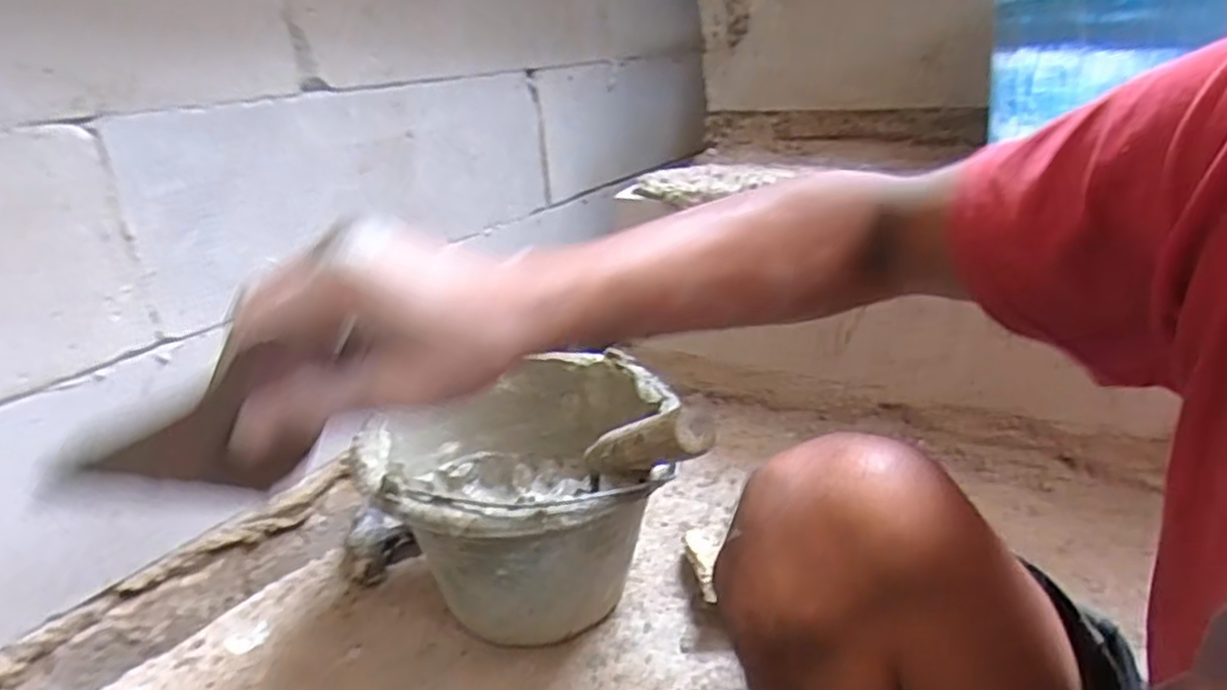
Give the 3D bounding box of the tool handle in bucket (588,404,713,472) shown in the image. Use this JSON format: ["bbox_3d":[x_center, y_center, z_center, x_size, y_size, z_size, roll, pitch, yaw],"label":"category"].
[{"bbox_3d":[0.017,0.068,0.503,0.028,0.030,0.132,-22,-3,-38],"label":"tool handle in bucket"}]

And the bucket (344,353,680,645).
[{"bbox_3d":[-0.061,0.141,0.617,0.229,0.175,0.239,-6,22,-5],"label":"bucket"}]

